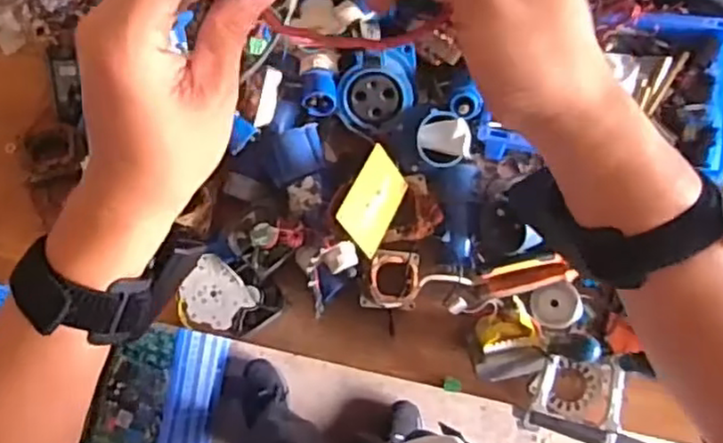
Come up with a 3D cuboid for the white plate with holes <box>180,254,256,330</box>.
[{"bbox_3d":[-0.189,0.094,0.851,0.091,0.009,0.087,17,63,-39],"label":"white plate with holes"}]

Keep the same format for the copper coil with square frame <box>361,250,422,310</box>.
[{"bbox_3d":[0.038,0.076,0.860,0.074,0.054,0.076,4,76,3],"label":"copper coil with square frame"}]

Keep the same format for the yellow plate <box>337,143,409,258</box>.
[{"bbox_3d":[0.015,-0.025,0.808,0.075,0.009,0.121,51,53,-30],"label":"yellow plate"}]

